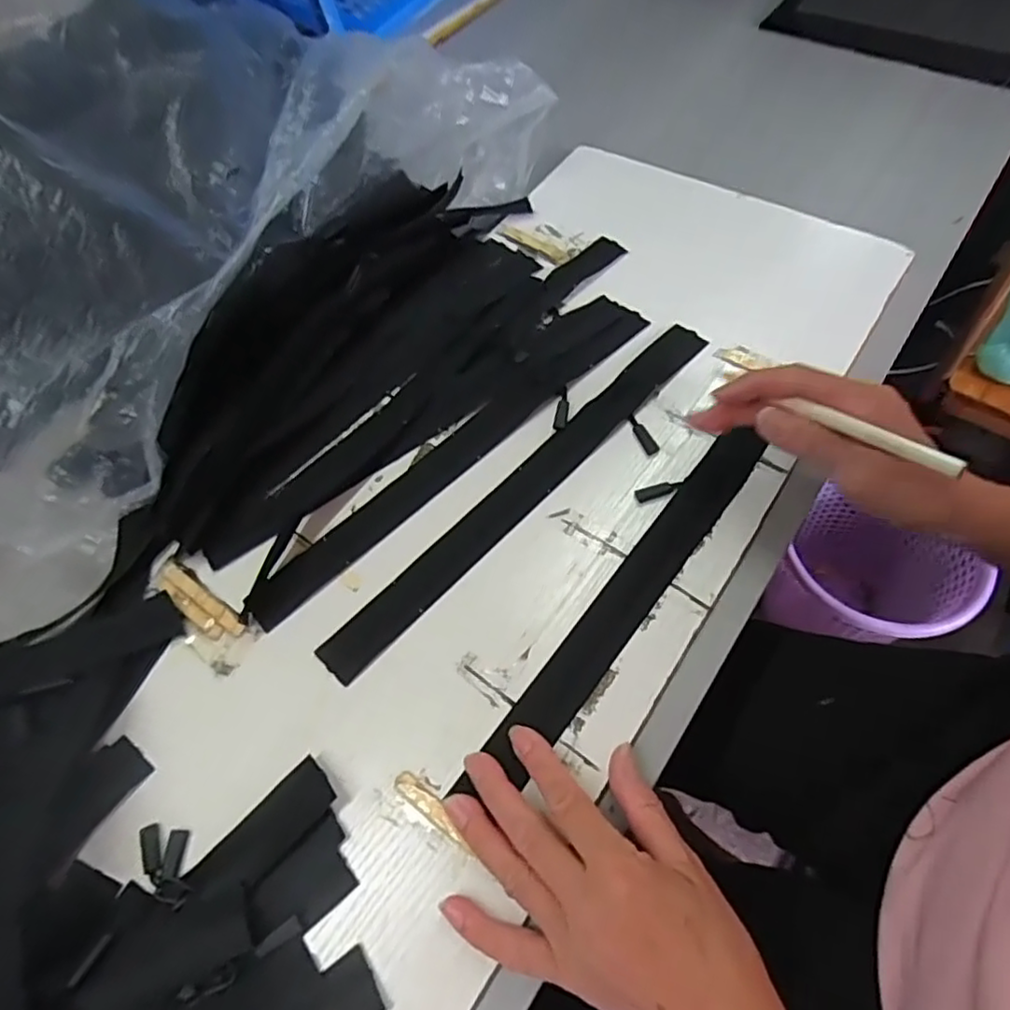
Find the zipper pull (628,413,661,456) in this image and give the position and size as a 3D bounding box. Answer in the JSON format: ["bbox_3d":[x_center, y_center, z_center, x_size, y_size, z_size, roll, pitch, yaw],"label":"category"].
[{"bbox_3d":[0.096,-0.050,0.450,0.011,0.004,0.034,-23,63,-8],"label":"zipper pull"}]

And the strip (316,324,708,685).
[{"bbox_3d":[0.016,-0.016,0.437,0.344,0.004,0.034,-42,68,-16],"label":"strip"}]

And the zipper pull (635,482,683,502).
[{"bbox_3d":[0.102,-0.010,0.428,0.031,0.004,0.010,-14,62,-4],"label":"zipper pull"}]

